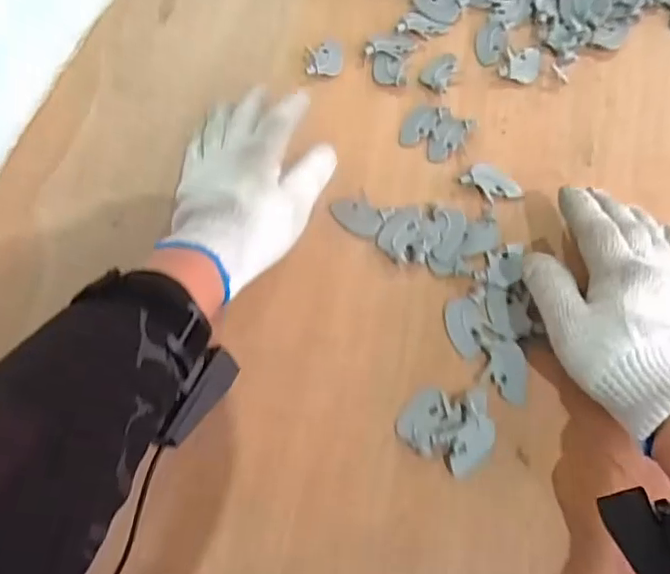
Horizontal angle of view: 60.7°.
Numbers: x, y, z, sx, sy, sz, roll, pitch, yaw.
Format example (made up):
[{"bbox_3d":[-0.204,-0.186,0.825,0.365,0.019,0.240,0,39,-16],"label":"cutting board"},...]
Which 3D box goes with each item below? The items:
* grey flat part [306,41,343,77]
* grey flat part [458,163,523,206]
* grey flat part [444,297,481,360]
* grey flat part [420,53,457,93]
[{"bbox_3d":[-0.009,-0.207,0.513,0.032,0.008,0.040,-5,67,0],"label":"grey flat part"},{"bbox_3d":[0.124,-0.081,0.451,0.044,0.009,0.028,36,73,16],"label":"grey flat part"},{"bbox_3d":[0.092,0.029,0.409,0.024,0.004,0.045,-6,67,0],"label":"grey flat part"},{"bbox_3d":[0.093,-0.189,0.500,0.027,0.004,0.039,28,71,13],"label":"grey flat part"}]

